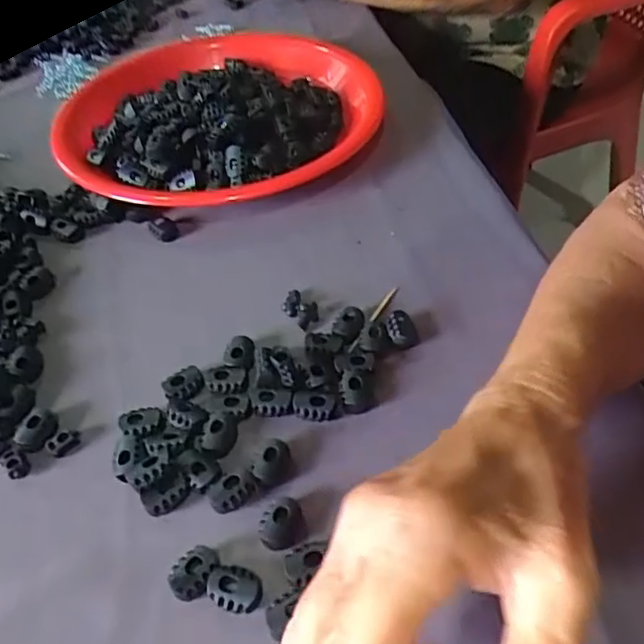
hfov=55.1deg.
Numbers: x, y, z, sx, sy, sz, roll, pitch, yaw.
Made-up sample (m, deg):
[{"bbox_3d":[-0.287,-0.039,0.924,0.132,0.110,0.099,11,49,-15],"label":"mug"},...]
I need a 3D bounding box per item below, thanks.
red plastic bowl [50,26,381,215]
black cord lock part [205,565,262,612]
[{"bbox_3d":[-0.080,-0.171,0.500,0.250,0.041,0.244,-2,47,2],"label":"red plastic bowl"},{"bbox_3d":[-0.036,0.111,0.257,0.023,0.007,0.016,6,47,9],"label":"black cord lock part"}]

